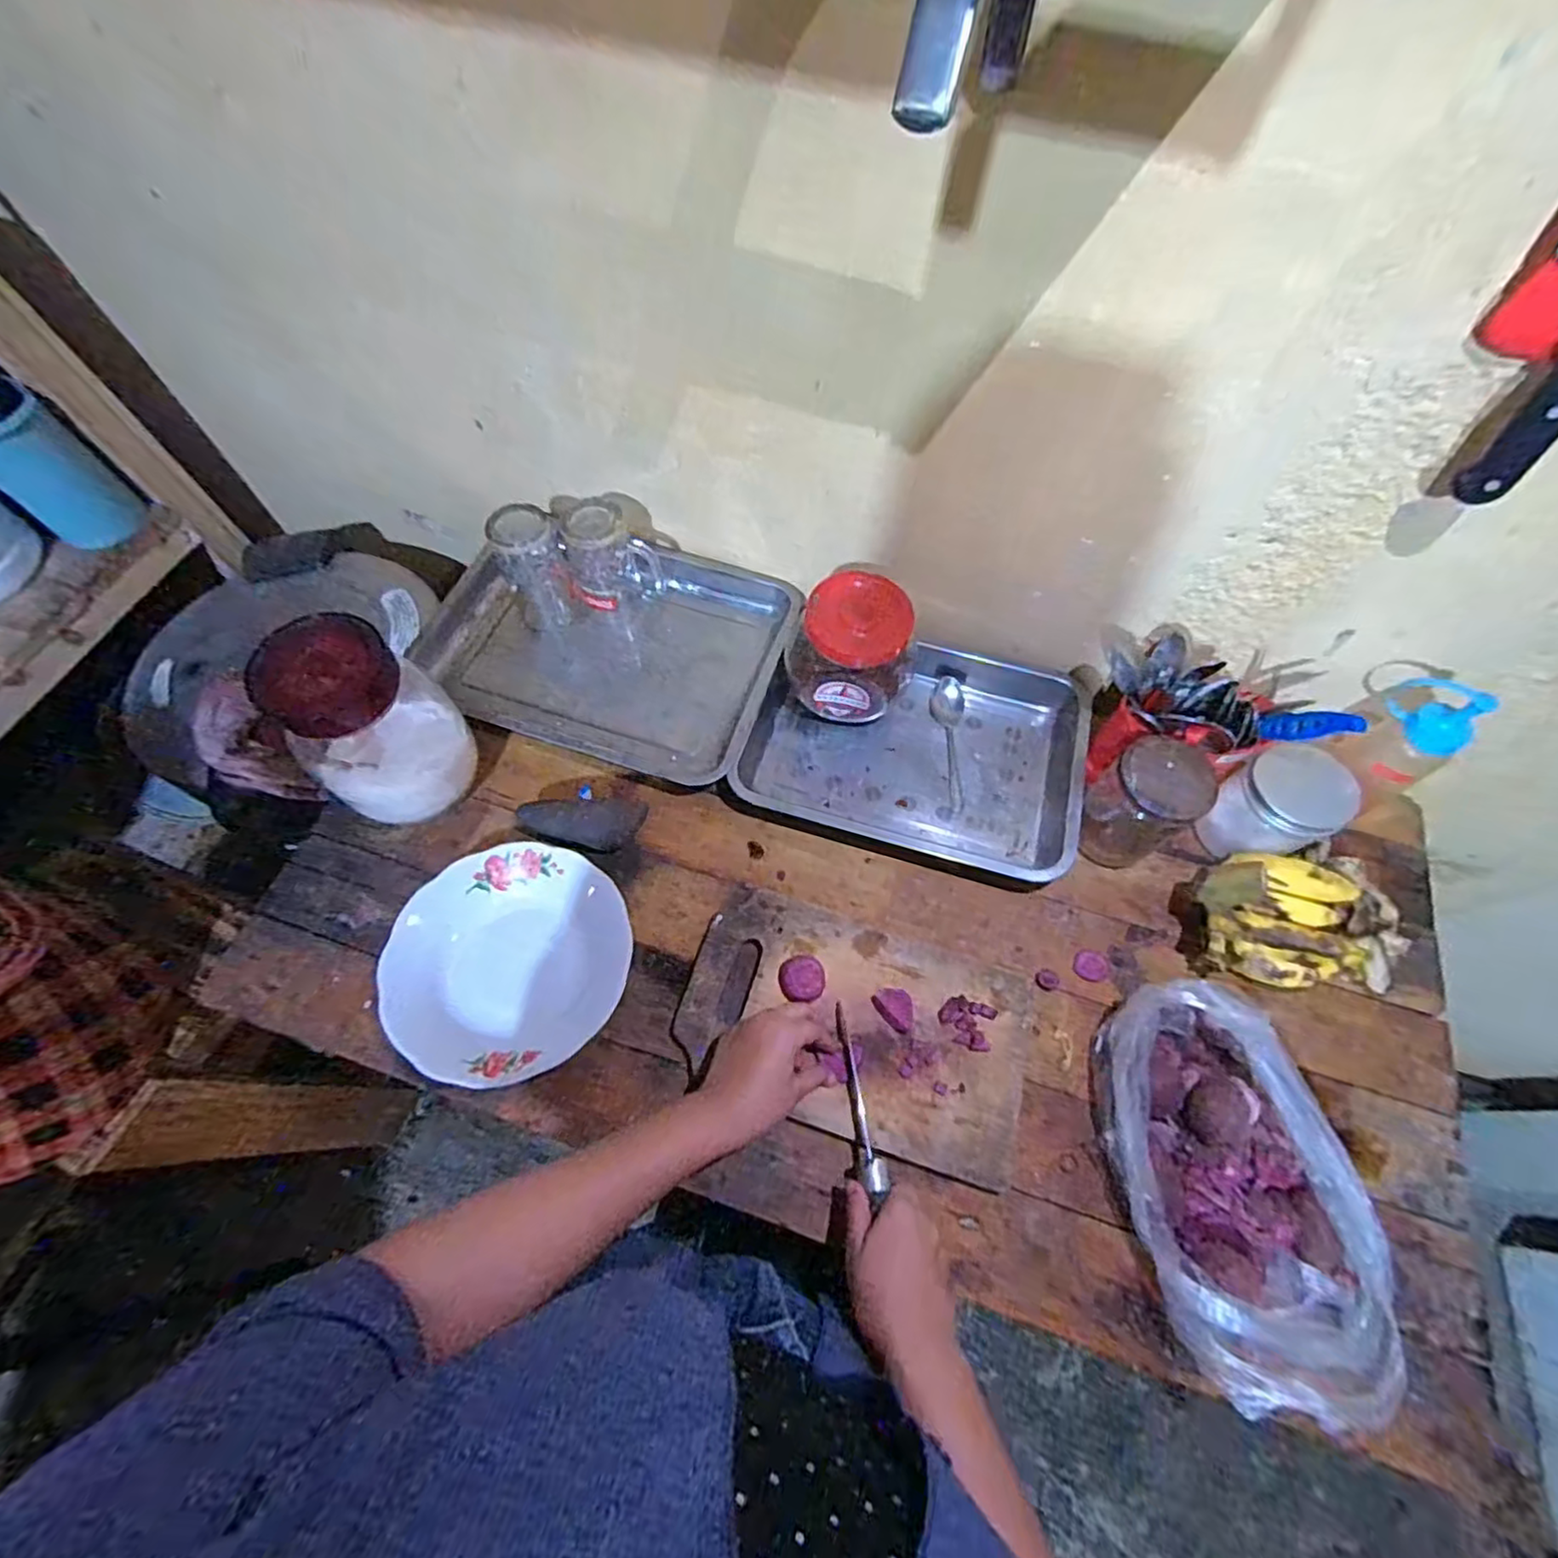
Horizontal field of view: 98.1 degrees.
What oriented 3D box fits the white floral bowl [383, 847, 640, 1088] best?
[{"bbox_3d":[-0.239,0.159,0.602,0.204,0.031,0.200,1,63,-2],"label":"white floral bowl"}]

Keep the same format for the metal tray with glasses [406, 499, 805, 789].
[{"bbox_3d":[-0.194,-0.170,0.737,0.376,0.137,0.295,17,64,6],"label":"metal tray with glasses"}]

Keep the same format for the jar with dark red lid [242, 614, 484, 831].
[{"bbox_3d":[-0.365,-0.052,0.611,0.109,0.175,0.120,42,69,17],"label":"jar with dark red lid"}]

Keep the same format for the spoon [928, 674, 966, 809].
[{"bbox_3d":[0.187,-0.039,0.723,0.037,0.030,0.143,1,63,-2],"label":"spoon"}]

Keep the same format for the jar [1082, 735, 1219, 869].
[{"bbox_3d":[0.332,0.028,0.640,0.087,0.131,0.077,-37,70,-19],"label":"jar"}]

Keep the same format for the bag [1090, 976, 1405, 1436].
[{"bbox_3d":[0.355,0.313,0.525,0.167,0.083,0.288,-9,64,-7],"label":"bag"}]

